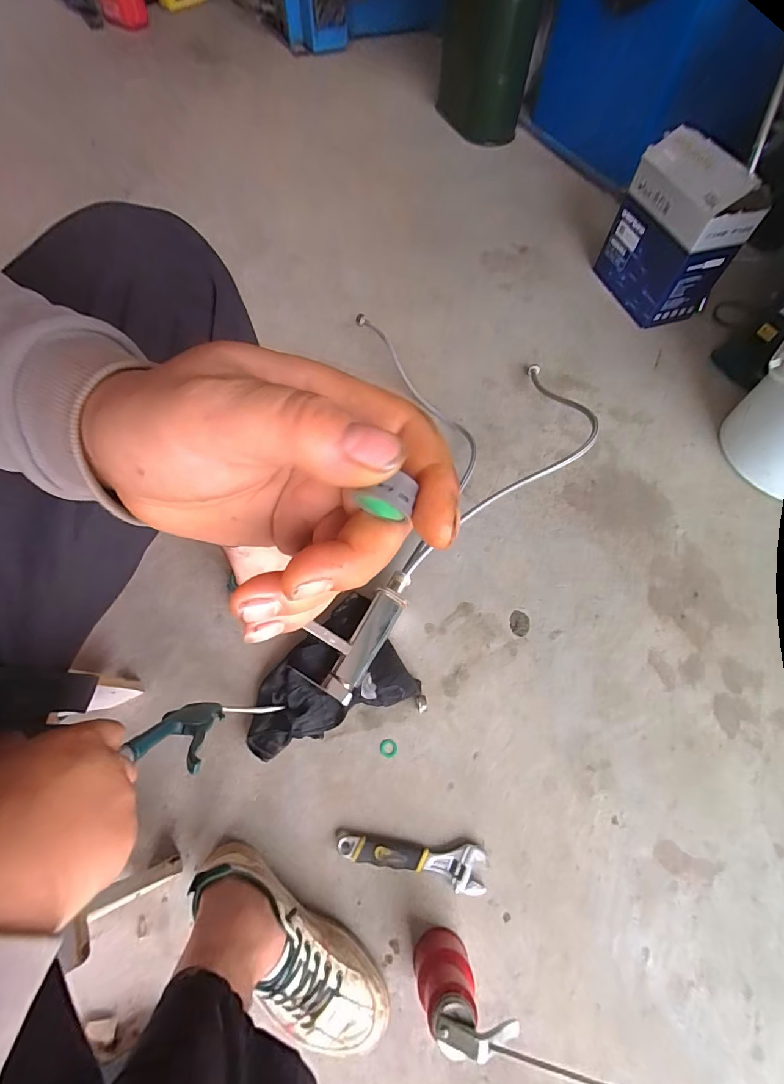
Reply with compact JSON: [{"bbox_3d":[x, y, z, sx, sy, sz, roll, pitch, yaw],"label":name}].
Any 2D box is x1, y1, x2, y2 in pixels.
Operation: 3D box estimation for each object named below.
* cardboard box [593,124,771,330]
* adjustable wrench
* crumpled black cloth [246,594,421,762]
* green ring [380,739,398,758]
[{"bbox_3d":[0.632,-0.698,0.948,0.147,0.277,0.251,-15,66,-9],"label":"cardboard box"},{"bbox_3d":[0.025,0.411,0.544,0.187,0.013,0.049,8,64,2],"label":"adjustable wrench"},{"bbox_3d":[-0.104,0.211,0.613,0.251,0.058,0.170,-31,69,-15],"label":"crumpled black cloth"},{"bbox_3d":[-0.005,0.296,0.603,0.025,0.004,0.025,1,64,-1],"label":"green ring"}]

